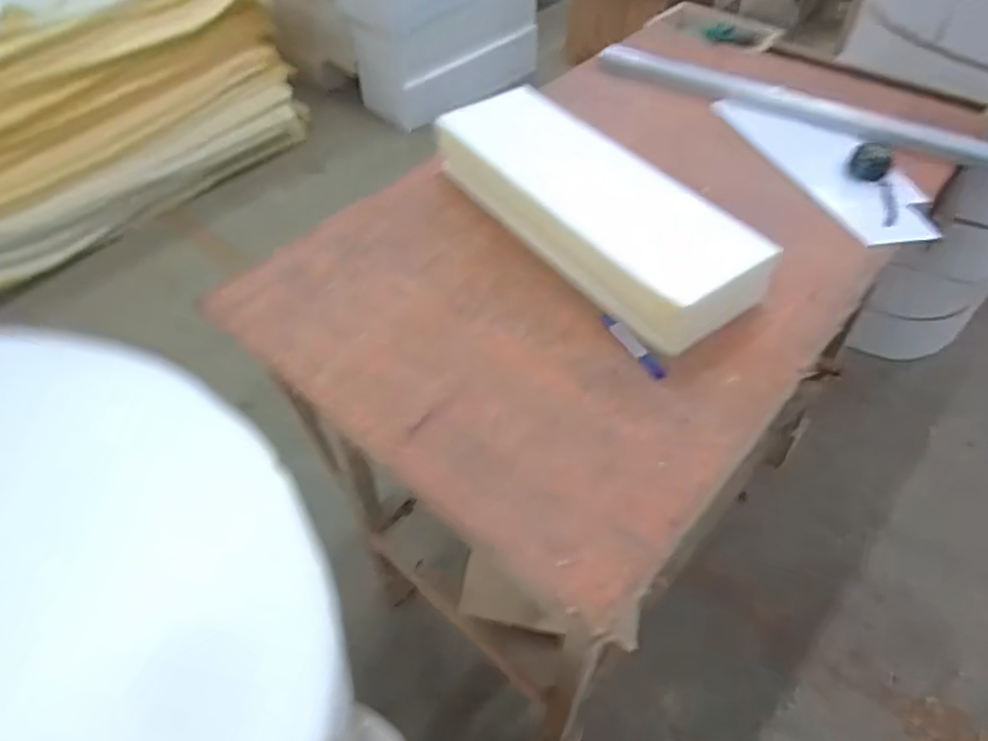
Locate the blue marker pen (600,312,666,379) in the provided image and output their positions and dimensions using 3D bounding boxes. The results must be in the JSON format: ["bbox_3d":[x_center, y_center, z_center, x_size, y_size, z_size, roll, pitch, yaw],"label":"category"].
[{"bbox_3d":[0.185,-0.036,0.866,0.020,0.017,0.132,-22,53,-16],"label":"blue marker pen"}]

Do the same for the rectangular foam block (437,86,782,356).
[{"bbox_3d":[0.148,-0.256,0.976,0.195,0.101,0.554,-28,55,-20],"label":"rectangular foam block"}]

